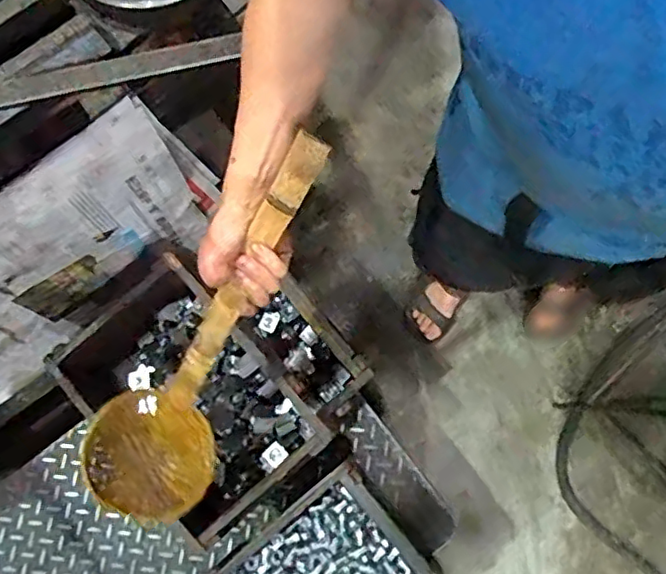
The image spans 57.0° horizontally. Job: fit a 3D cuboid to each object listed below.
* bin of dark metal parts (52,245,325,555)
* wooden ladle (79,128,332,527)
[{"bbox_3d":[-0.201,0.159,0.902,0.224,0.128,0.339,-43,76,-3],"label":"bin of dark metal parts"},{"bbox_3d":[-0.118,0.066,0.614,0.134,0.085,0.473,38,118,7],"label":"wooden ladle"}]

